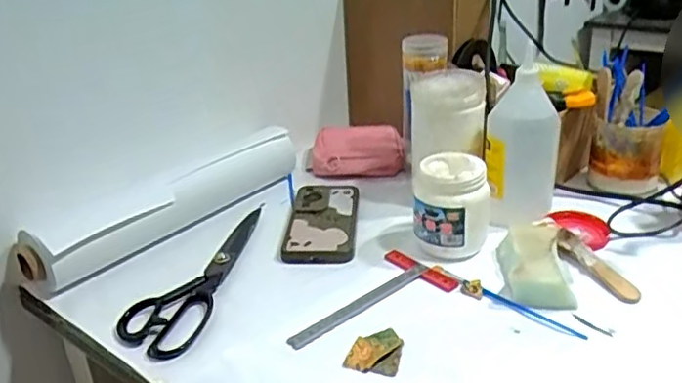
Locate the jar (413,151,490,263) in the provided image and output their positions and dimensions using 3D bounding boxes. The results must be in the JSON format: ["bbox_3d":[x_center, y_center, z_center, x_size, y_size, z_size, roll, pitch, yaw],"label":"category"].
[{"bbox_3d":[0.117,0.016,0.663,0.074,0.095,0.074,-3,26,2],"label":"jar"}]

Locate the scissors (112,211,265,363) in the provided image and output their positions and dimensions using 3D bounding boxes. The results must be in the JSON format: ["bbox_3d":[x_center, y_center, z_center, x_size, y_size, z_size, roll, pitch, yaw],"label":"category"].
[{"bbox_3d":[-0.152,0.081,0.660,0.086,0.016,0.249,1,27,11],"label":"scissors"}]

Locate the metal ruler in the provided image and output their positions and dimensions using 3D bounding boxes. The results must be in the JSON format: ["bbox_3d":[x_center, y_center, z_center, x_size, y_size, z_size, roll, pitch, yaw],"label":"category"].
[{"bbox_3d":[0.020,0.107,0.600,0.164,0.007,0.017,-23,32,-33],"label":"metal ruler"}]

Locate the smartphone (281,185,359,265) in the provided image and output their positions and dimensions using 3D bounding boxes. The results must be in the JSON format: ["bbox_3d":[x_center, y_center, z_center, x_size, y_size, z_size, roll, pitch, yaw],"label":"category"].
[{"bbox_3d":[-0.021,0.034,0.739,0.077,0.018,0.165,-2,26,5],"label":"smartphone"}]

